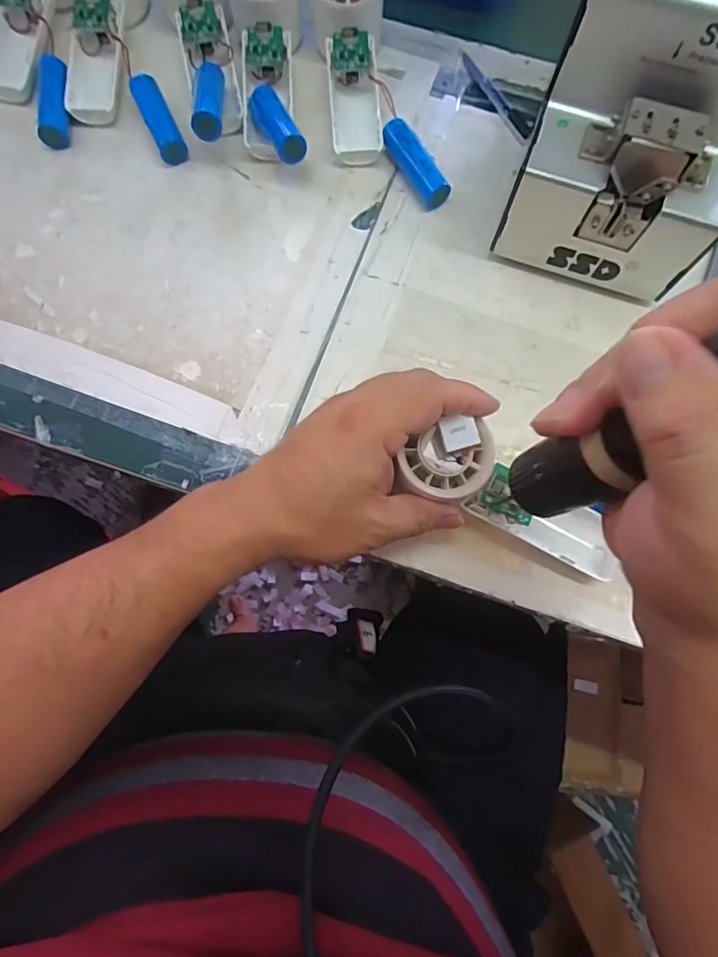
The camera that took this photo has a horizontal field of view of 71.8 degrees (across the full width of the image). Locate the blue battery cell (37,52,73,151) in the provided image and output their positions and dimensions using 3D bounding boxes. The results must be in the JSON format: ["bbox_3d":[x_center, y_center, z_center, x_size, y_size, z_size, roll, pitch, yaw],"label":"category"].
[{"bbox_3d":[-0.240,-0.302,0.394,0.021,0.020,0.073,-3,77,-1],"label":"blue battery cell"}]

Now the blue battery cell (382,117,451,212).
[{"bbox_3d":[0.043,-0.243,0.385,0.024,0.022,0.074,-27,78,-6],"label":"blue battery cell"}]

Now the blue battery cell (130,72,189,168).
[{"bbox_3d":[-0.158,-0.284,0.392,0.022,0.018,0.078,-25,78,-6],"label":"blue battery cell"}]

